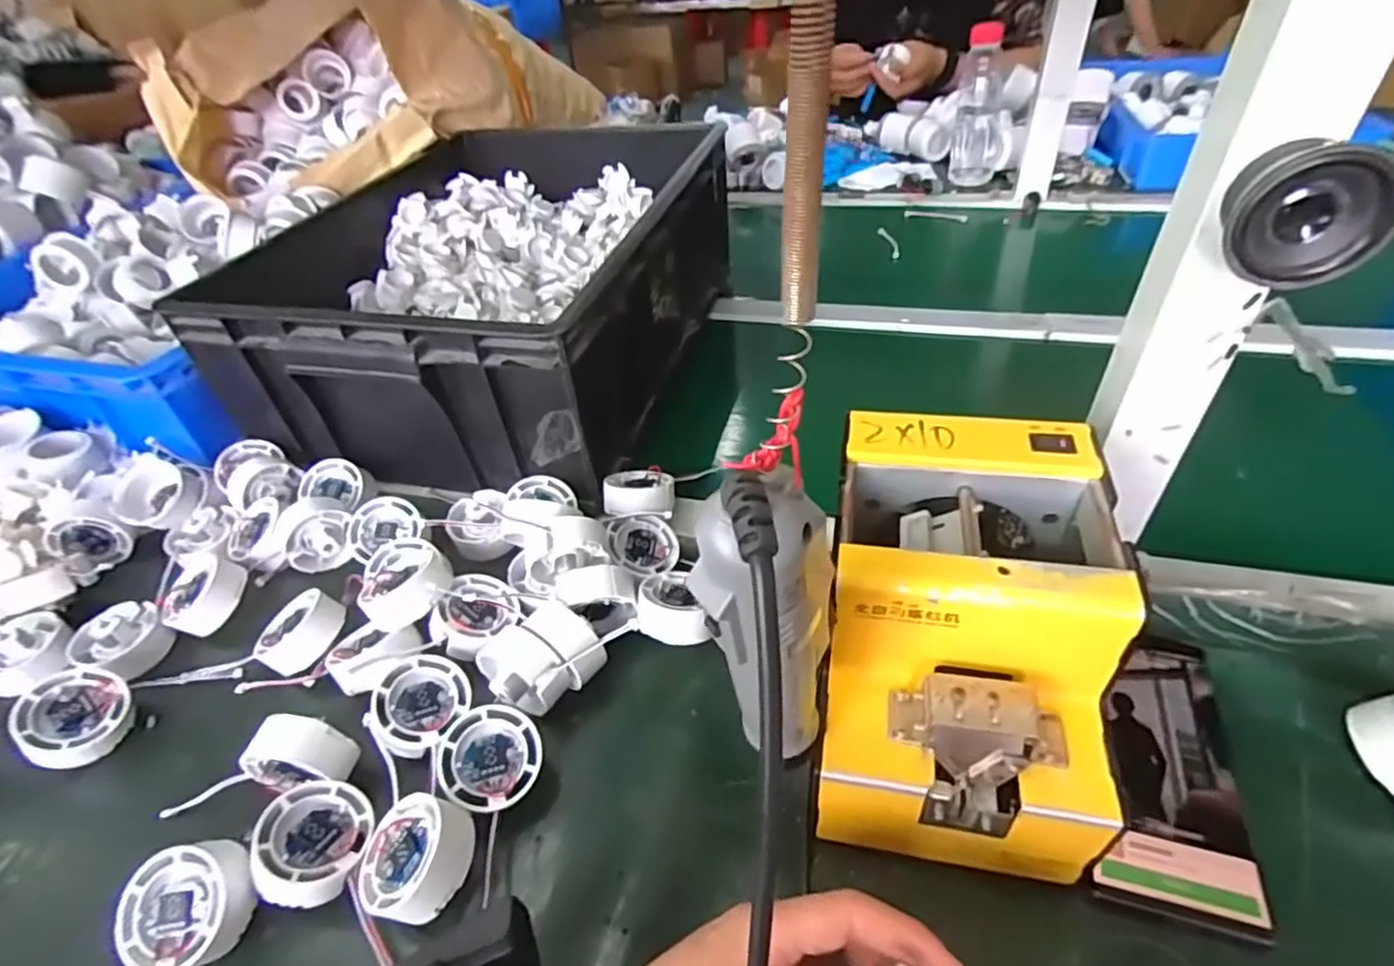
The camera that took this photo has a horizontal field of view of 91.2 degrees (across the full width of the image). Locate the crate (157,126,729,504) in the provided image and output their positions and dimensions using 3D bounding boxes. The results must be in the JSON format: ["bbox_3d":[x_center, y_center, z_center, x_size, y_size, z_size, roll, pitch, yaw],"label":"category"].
[{"bbox_3d":[-0.190,-0.208,0.691,0.366,0.165,0.479,8,44,15],"label":"crate"}]

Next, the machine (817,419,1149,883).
[{"bbox_3d":[0.131,0.078,0.348,0.120,0.143,0.175,4,43,11],"label":"machine"}]

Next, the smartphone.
[{"bbox_3d":[0.249,0.148,0.362,0.065,0.012,0.156,11,45,18],"label":"smartphone"}]

